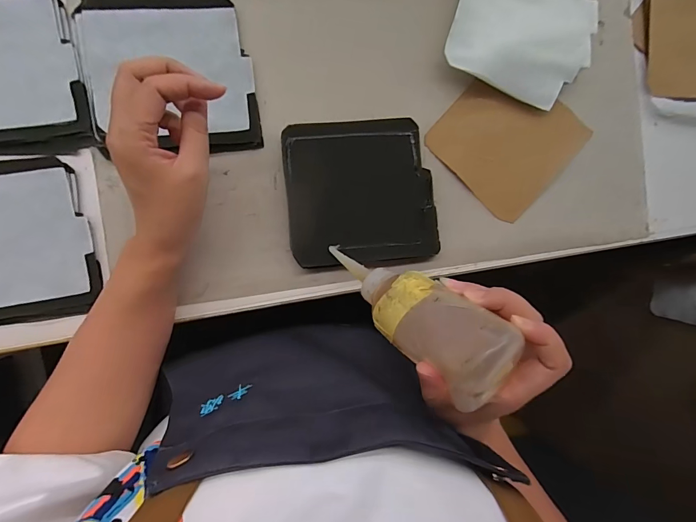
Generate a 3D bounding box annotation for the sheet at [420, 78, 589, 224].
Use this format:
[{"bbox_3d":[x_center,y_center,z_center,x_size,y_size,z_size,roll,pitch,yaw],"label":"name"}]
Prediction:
[{"bbox_3d":[0.161,-0.123,0.378,0.126,0.007,0.128,44,89,-3],"label":"sheet"}]

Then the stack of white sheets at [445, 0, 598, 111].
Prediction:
[{"bbox_3d":[0.173,-0.232,0.364,0.140,0.030,0.135,12,90,-8],"label":"stack of white sheets"}]

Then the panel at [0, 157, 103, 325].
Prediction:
[{"bbox_3d":[-0.290,-0.015,0.310,0.137,0.006,0.136,-9,93,-8],"label":"panel"}]

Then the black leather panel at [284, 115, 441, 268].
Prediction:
[{"bbox_3d":[0.013,-0.065,0.351,0.136,0.013,0.133,-4,92,-8],"label":"black leather panel"}]

